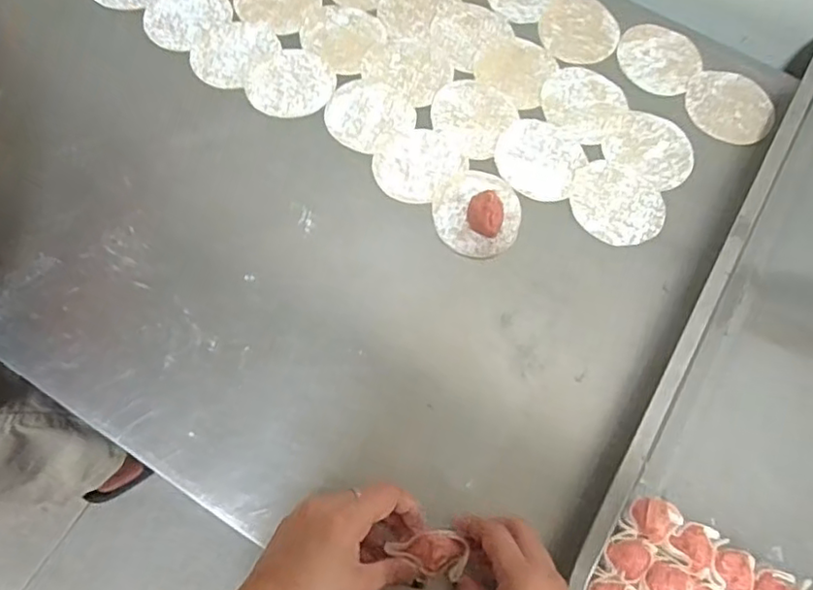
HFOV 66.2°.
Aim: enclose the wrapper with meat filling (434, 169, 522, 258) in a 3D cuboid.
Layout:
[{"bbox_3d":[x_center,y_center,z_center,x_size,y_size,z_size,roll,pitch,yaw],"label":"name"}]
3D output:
[{"bbox_3d":[0.061,-0.075,0.526,0.074,0.028,0.079,18,71,4],"label":"wrapper with meat filling"}]

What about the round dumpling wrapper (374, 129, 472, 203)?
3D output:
[{"bbox_3d":[0.009,-0.117,0.551,0.066,0.004,0.078,41,74,12],"label":"round dumpling wrapper"}]

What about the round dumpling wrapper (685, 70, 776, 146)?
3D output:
[{"bbox_3d":[0.302,-0.176,0.584,0.081,0.005,0.072,15,70,3],"label":"round dumpling wrapper"}]

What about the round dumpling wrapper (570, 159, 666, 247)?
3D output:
[{"bbox_3d":[0.182,-0.079,0.542,0.082,0.004,0.071,42,74,12],"label":"round dumpling wrapper"}]

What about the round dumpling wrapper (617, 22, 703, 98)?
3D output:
[{"bbox_3d":[0.241,-0.228,0.600,0.078,0.004,0.076,1,70,-2],"label":"round dumpling wrapper"}]

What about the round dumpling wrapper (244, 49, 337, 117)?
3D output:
[{"bbox_3d":[-0.108,-0.197,0.580,0.080,0.004,0.071,-22,72,-10],"label":"round dumpling wrapper"}]

